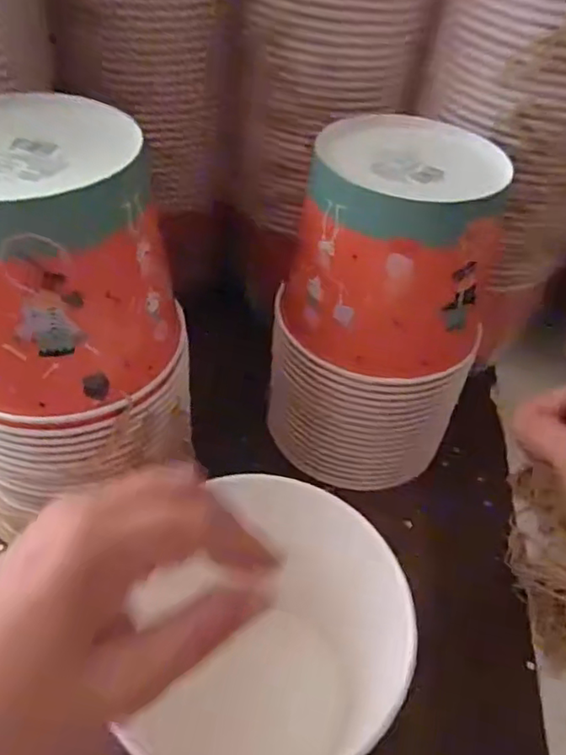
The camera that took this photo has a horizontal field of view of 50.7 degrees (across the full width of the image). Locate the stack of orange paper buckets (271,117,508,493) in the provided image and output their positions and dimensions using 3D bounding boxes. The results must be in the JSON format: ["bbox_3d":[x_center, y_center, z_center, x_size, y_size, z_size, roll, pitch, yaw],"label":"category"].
[{"bbox_3d":[0.074,-0.046,0.469,0.145,0.256,0.117,17,46,11],"label":"stack of orange paper buckets"}]

